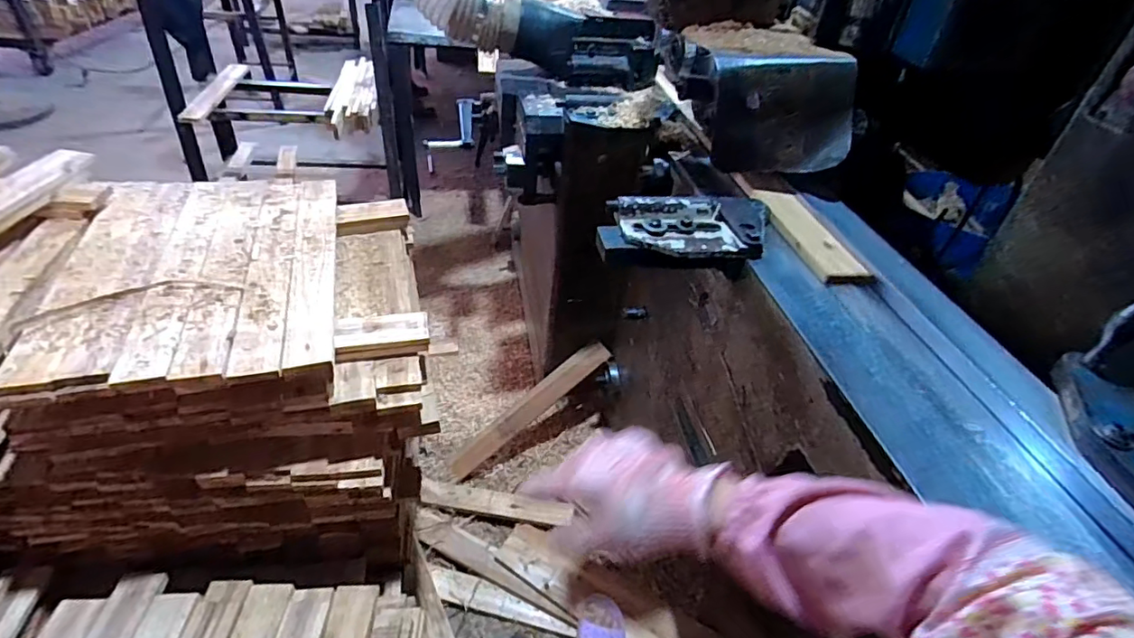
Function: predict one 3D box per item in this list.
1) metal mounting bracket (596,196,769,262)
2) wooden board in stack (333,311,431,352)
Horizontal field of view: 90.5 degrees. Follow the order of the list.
[{"bbox_3d":[0.168,-0.118,0.774,0.251,0.051,0.123,-3,43,-12],"label":"metal mounting bracket"},{"bbox_3d":[-0.275,0.017,0.840,0.131,0.016,0.057,-6,43,-14],"label":"wooden board in stack"}]

